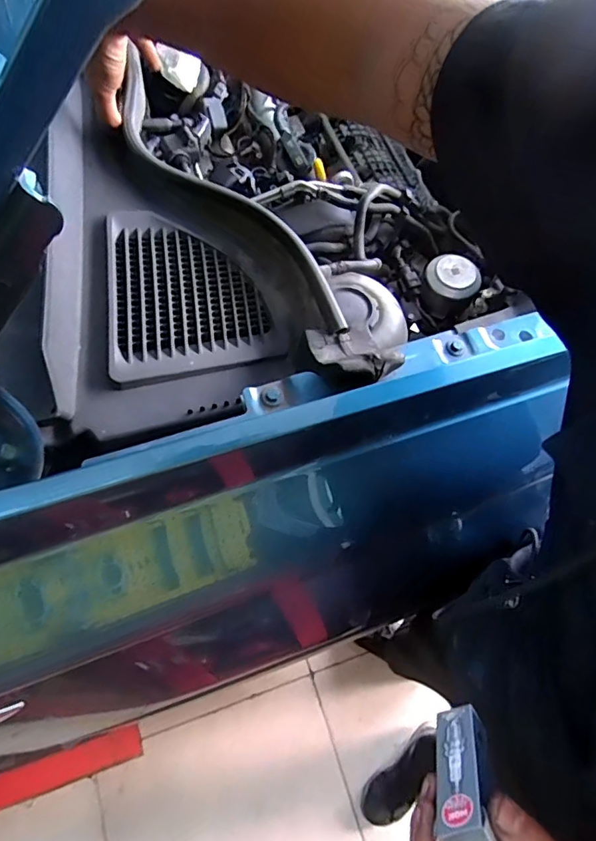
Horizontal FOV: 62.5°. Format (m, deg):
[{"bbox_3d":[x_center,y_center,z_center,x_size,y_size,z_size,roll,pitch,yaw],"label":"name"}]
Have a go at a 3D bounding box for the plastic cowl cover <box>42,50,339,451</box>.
[{"bbox_3d":[-0.121,-0.179,0.489,0.248,0.064,0.374,-14,69,-8],"label":"plastic cowl cover"}]

